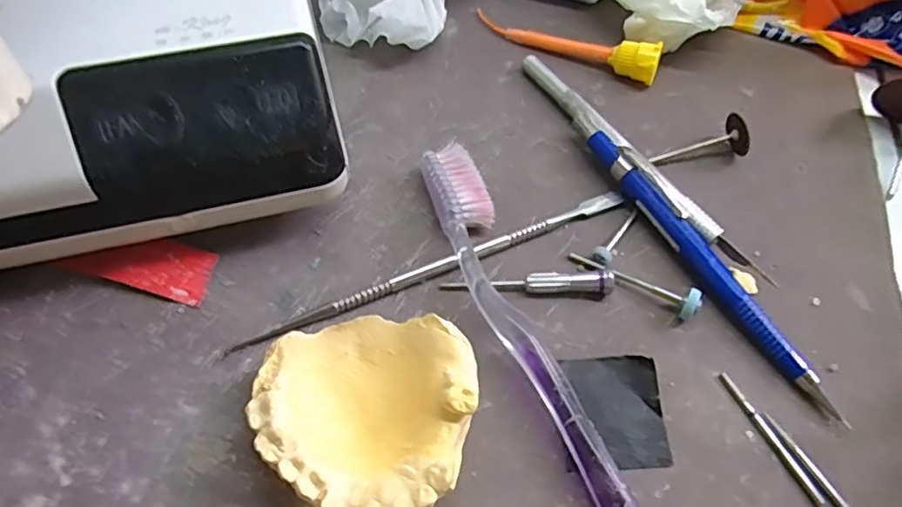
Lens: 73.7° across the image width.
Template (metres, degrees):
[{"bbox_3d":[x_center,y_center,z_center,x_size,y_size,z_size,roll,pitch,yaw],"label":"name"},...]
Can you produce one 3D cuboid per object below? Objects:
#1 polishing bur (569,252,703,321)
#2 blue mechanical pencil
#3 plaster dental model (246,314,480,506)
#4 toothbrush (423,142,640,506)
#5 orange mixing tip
[{"bbox_3d":[0.064,0.009,0.209,0.046,0.010,0.009,30,63,16],"label":"polishing bur"},{"bbox_3d":[0.087,-0.002,0.214,0.011,0.012,0.134,-27,63,-16],"label":"blue mechanical pencil"},{"bbox_3d":[-0.026,0.047,0.176,0.061,0.023,0.057,6,59,2],"label":"plaster dental model"},{"bbox_3d":[0.027,0.037,0.188,0.021,0.013,0.184,-16,61,-10],"label":"toothbrush"},{"bbox_3d":[0.051,-0.097,0.271,0.087,0.016,0.014,23,61,12],"label":"orange mixing tip"}]

